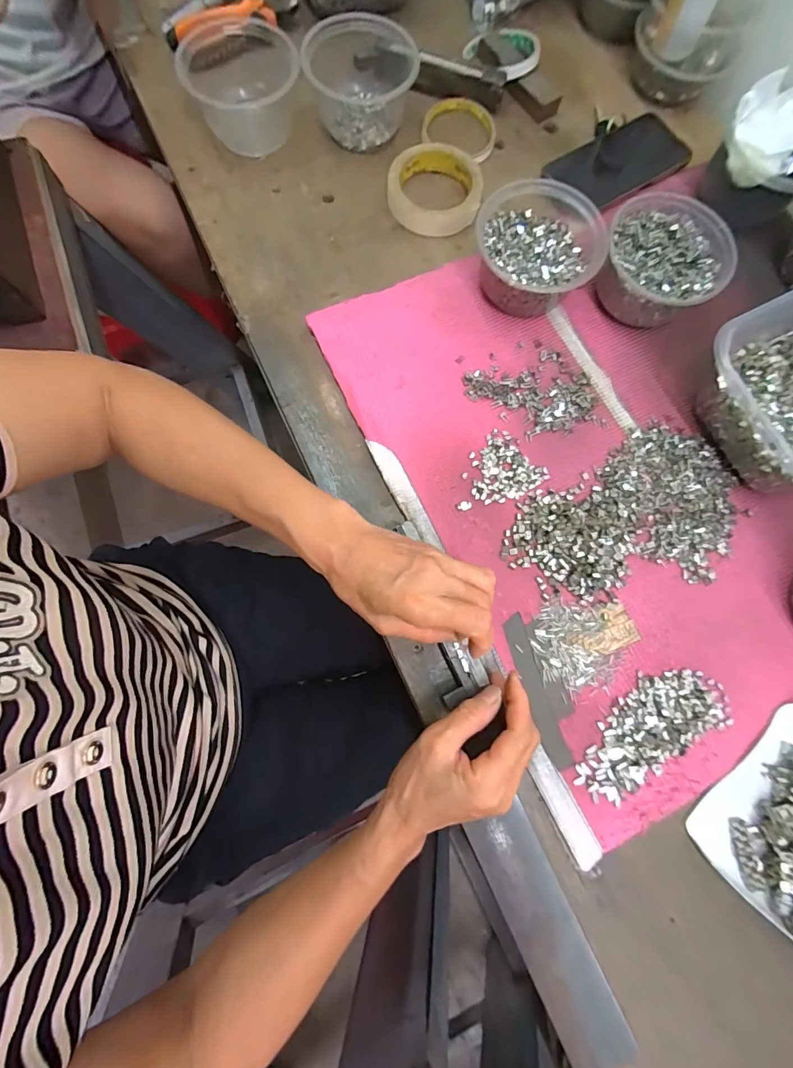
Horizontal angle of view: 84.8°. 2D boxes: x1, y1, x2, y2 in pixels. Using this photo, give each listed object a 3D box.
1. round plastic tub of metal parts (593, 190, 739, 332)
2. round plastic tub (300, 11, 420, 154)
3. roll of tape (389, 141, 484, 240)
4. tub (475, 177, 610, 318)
[{"bbox_3d":[0.252,-0.257,0.414,0.107,0.056,0.119,40,79,6],"label":"round plastic tub of metal parts"},{"bbox_3d":[-0.035,-0.482,0.458,0.115,0.054,0.112,0,78,-3],"label":"round plastic tub"},{"bbox_3d":[0.041,-0.367,0.460,0.096,0.025,0.098,1,78,-3],"label":"roll of tape"},{"bbox_3d":[0.134,-0.268,0.414,0.112,0.053,0.125,34,78,4],"label":"tub"}]

